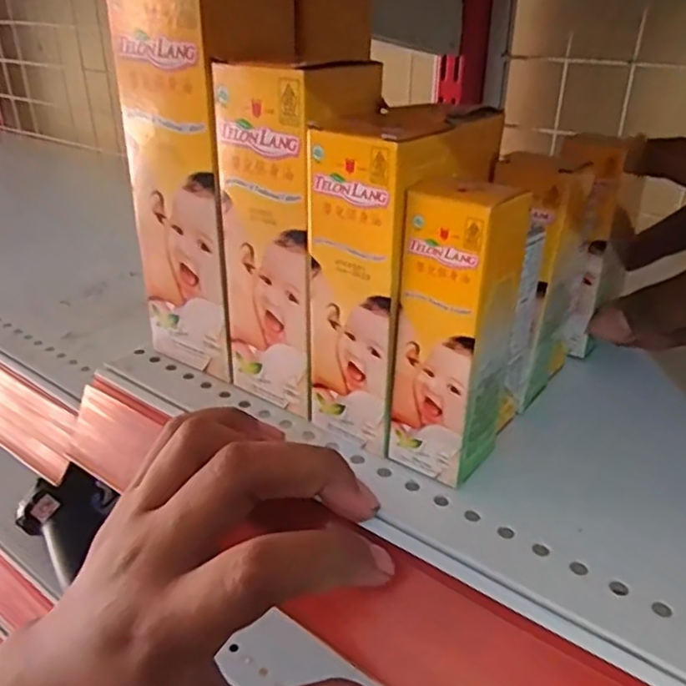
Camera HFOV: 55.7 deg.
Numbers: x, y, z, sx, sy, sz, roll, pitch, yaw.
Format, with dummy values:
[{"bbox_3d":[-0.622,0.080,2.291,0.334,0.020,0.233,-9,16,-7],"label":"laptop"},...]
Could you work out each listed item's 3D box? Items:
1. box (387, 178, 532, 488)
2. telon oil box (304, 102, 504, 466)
[{"bbox_3d":[0.041,-0.004,0.234,0.032,0.108,0.037,22,35,33],"label":"box"},{"bbox_3d":[0.023,-0.029,0.259,0.047,0.118,0.071,17,33,28],"label":"telon oil box"}]

